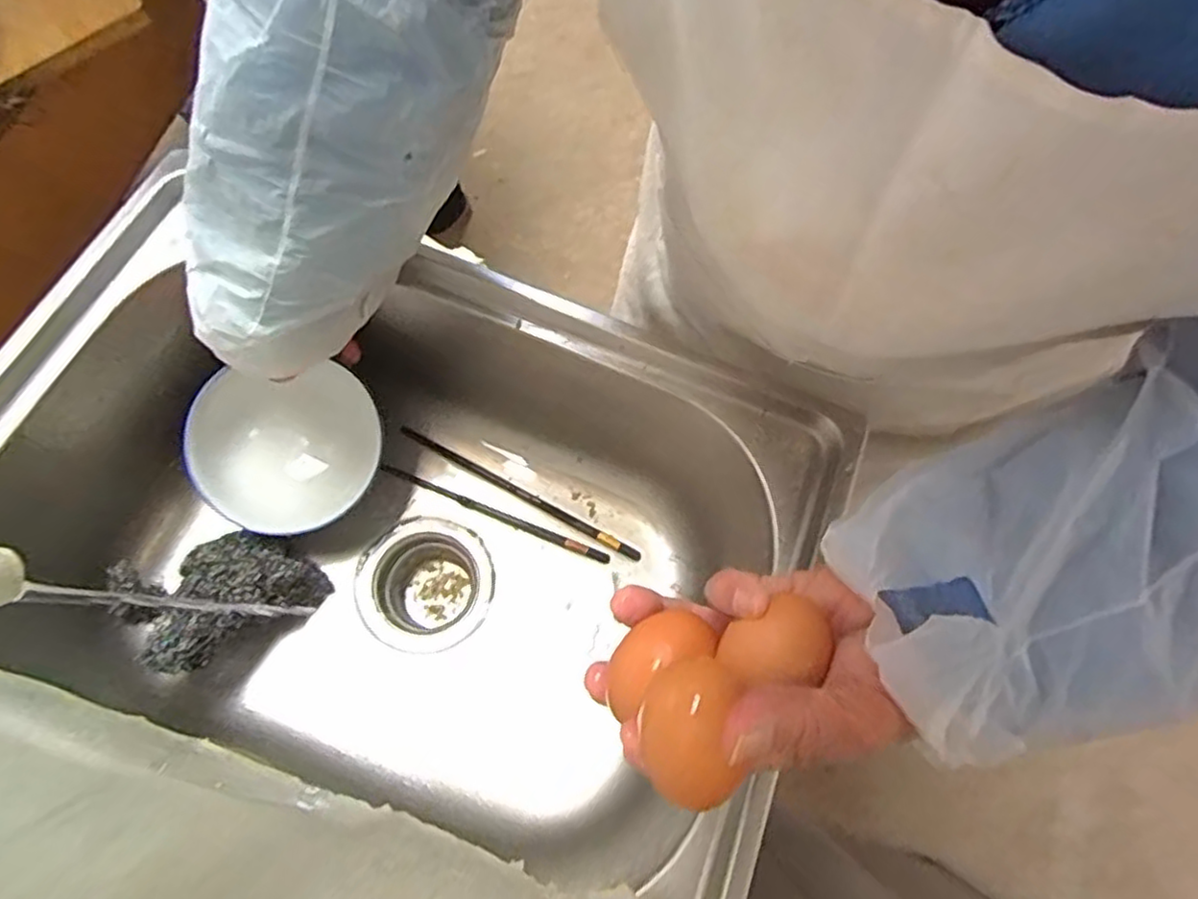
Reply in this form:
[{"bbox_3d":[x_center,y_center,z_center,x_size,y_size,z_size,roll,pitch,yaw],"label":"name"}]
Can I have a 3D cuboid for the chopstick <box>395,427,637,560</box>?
[{"bbox_3d":[-0.070,0.038,0.607,0.235,0.013,0.009,28,77,6],"label":"chopstick"}]

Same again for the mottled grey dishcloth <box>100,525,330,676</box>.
[{"bbox_3d":[-0.280,0.103,0.511,0.108,0.081,0.095,-41,80,-10],"label":"mottled grey dishcloth"}]

